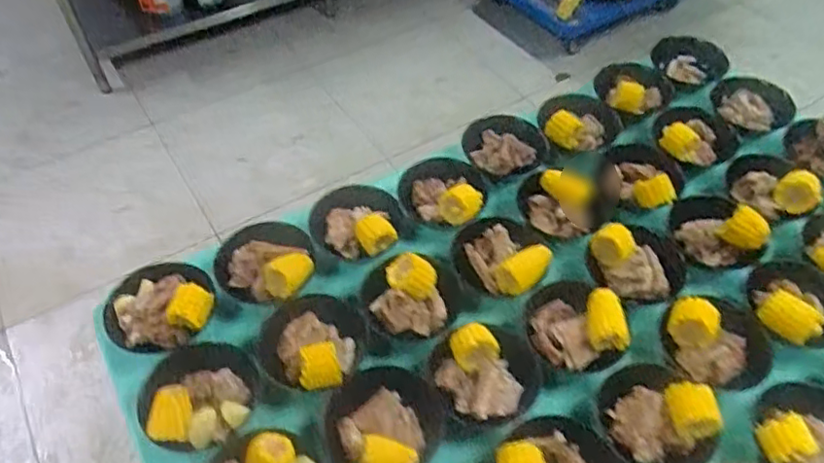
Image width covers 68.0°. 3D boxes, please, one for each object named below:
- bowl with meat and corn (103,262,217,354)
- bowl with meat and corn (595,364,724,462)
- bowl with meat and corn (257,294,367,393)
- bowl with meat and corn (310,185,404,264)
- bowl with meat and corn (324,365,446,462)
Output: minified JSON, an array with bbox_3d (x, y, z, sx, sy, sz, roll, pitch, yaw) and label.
[{"bbox_3d":[-0.327,0.099,0.799,0.134,0.056,0.127,-19,54,-15],"label":"bowl with meat and corn"},{"bbox_3d":[0.293,0.220,0.728,0.135,0.071,0.119,35,59,25],"label":"bowl with meat and corn"},{"bbox_3d":[-0.130,0.145,0.793,0.133,0.081,0.146,0,51,0],"label":"bowl with meat and corn"},{"bbox_3d":[-0.085,-0.013,0.929,0.134,0.074,0.134,0,51,0],"label":"bowl with meat and corn"},{"bbox_3d":[-0.030,0.230,0.736,0.141,0.055,0.138,0,51,0],"label":"bowl with meat and corn"}]

